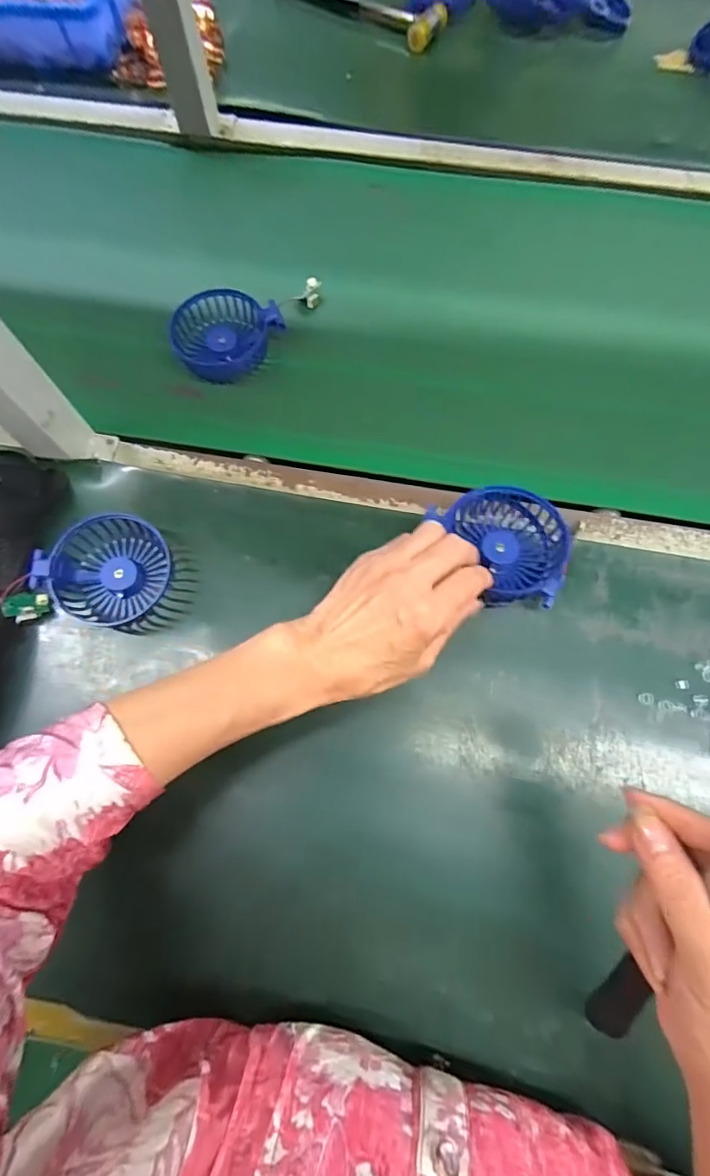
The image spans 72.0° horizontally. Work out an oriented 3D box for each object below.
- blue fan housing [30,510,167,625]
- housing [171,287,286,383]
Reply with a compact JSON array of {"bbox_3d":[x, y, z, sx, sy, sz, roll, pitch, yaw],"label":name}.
[{"bbox_3d":[-0.194,-0.013,0.388,0.093,0.035,0.082,-41,77,-11],"label":"blue fan housing"},{"bbox_3d":[-0.124,-0.242,0.464,0.087,0.025,0.091,0,73,0],"label":"housing"}]

